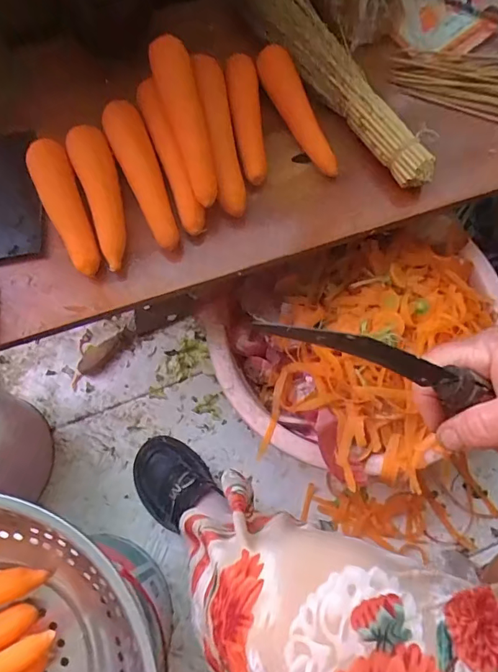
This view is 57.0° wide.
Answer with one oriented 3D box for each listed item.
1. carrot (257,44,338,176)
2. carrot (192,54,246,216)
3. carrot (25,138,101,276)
[{"bbox_3d":[0.059,-0.259,0.535,0.036,0.027,0.164,-27,86,-9],"label":"carrot"},{"bbox_3d":[-0.031,-0.227,0.517,0.033,0.031,0.176,-11,91,-4],"label":"carrot"},{"bbox_3d":[-0.202,-0.141,0.513,0.045,0.049,0.155,-26,70,-8],"label":"carrot"}]

